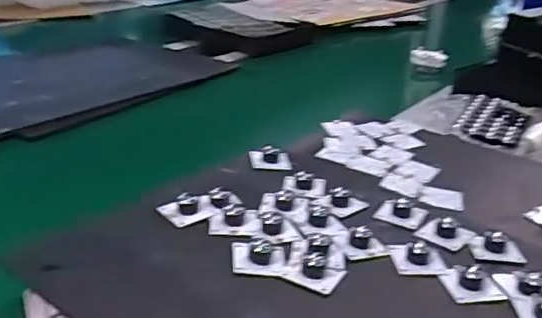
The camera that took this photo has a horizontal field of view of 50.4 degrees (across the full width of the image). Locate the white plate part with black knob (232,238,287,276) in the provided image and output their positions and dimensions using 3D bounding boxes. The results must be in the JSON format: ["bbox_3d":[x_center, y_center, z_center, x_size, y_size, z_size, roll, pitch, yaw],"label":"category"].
[{"bbox_3d":[-0.010,0.075,0.480,0.045,0.016,0.047,2,26,-4],"label":"white plate part with black knob"}]

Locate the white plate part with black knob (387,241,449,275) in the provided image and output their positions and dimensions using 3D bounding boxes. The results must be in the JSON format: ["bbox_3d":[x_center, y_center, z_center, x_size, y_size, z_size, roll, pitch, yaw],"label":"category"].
[{"bbox_3d":[0.128,0.082,0.501,0.045,0.020,0.035,5,25,1],"label":"white plate part with black knob"}]

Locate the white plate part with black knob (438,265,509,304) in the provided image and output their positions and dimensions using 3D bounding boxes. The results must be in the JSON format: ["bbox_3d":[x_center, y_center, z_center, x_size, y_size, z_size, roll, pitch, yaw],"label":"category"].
[{"bbox_3d":[0.167,0.098,0.474,0.044,0.019,0.038,1,26,-6],"label":"white plate part with black knob"}]

